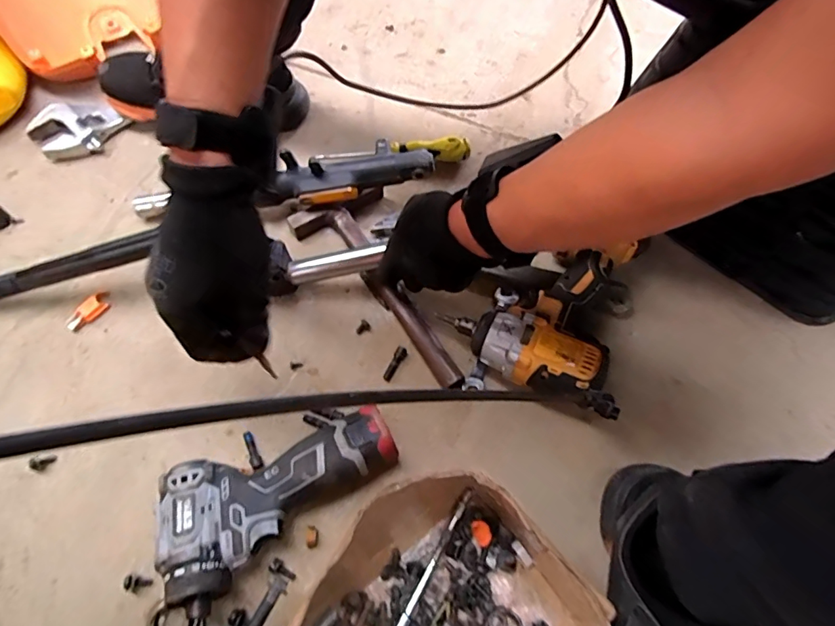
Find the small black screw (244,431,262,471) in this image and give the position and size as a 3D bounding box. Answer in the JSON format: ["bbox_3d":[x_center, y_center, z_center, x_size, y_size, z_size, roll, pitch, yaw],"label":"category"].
[{"bbox_3d":[-0.155,0.130,0.460,0.010,0.006,0.039,-27,63,-13],"label":"small black screw"}]

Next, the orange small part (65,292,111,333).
[{"bbox_3d":[-0.362,-0.001,0.540,0.052,0.012,0.022,-41,67,-20],"label":"orange small part"}]

